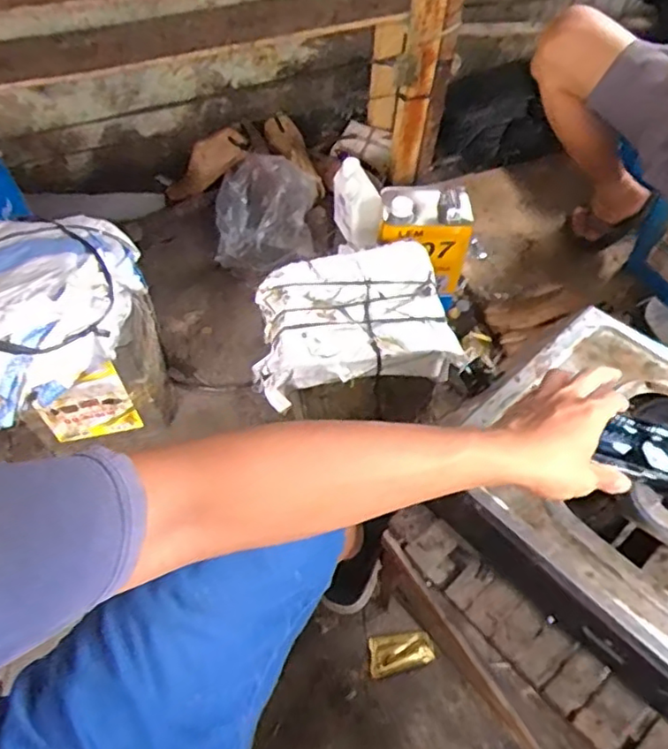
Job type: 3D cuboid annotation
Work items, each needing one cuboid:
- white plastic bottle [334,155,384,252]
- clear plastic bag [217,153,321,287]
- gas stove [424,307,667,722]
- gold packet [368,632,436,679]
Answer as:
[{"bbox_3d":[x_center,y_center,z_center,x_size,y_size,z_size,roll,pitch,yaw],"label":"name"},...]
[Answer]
[{"bbox_3d":[0.049,-0.370,1.342,0.068,0.156,0.134,-21,57,-13],"label":"white plastic bottle"},{"bbox_3d":[-0.153,-0.357,1.391,0.236,0.135,0.273,-7,55,-3],"label":"clear plastic bag"},{"bbox_3d":[0.300,0.126,0.604,0.299,0.125,0.341,-37,62,-22],"label":"gas stove"},{"bbox_3d":[0.100,0.416,0.911,0.094,0.018,0.052,-7,55,-3],"label":"gold packet"}]

